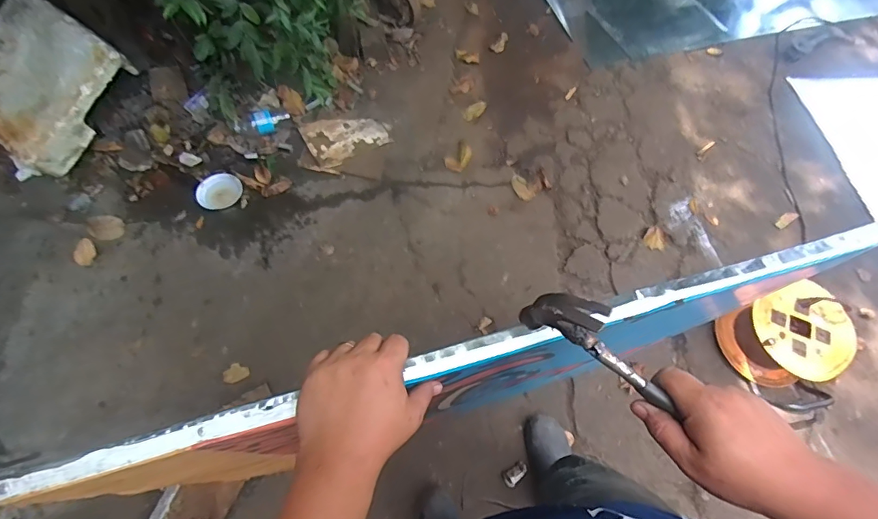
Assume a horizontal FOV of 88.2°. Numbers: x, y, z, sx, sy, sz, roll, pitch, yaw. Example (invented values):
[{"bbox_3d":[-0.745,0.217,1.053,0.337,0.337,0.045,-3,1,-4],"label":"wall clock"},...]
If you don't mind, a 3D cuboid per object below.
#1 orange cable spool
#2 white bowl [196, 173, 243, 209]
[{"bbox_3d":[1.004,0.234,1.321,0.269,0.196,0.245,1,63,-3],"label":"orange cable spool"},{"bbox_3d":[-0.736,-0.231,1.513,0.147,0.039,0.121,-19,66,-12],"label":"white bowl"}]

